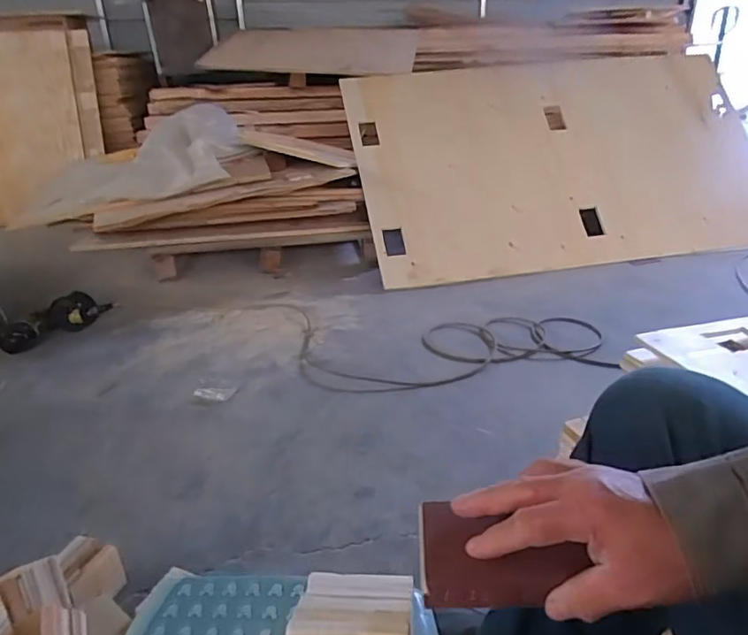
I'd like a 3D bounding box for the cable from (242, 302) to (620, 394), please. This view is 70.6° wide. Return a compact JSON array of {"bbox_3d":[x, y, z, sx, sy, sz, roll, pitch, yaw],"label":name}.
[{"bbox_3d":[0.143,0.052,1.767,1.170,0.016,0.661,-4,25,-4],"label":"cable"}]

